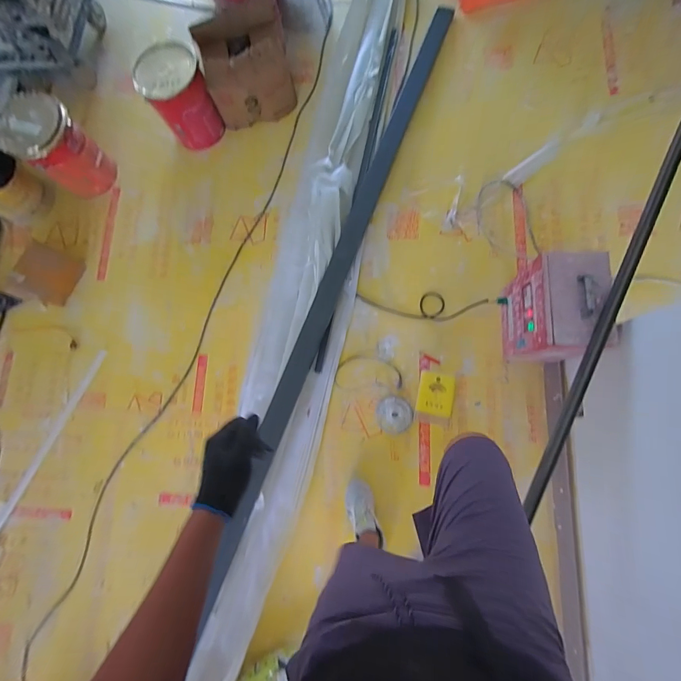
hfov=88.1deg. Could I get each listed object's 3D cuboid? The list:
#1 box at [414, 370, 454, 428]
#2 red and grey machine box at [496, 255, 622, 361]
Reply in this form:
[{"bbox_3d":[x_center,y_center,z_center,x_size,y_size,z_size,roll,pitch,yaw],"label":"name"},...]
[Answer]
[{"bbox_3d":[0.383,0.232,1.428,0.136,0.073,0.198,9,84,7],"label":"box"},{"bbox_3d":[0.751,-0.100,1.259,0.222,0.401,0.315,-1,83,6],"label":"red and grey machine box"}]

